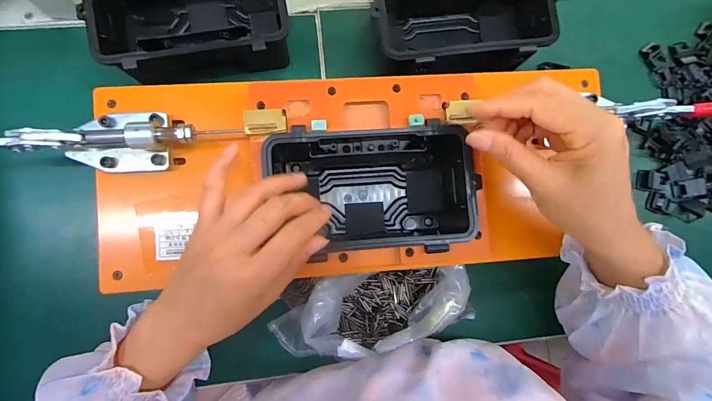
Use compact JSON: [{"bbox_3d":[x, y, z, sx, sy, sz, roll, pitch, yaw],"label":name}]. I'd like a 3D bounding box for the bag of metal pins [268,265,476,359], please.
[{"bbox_3d":[0.017,0.116,0.375,0.207,0.051,0.085,-5,86,-5],"label":"bag of metal pins"}]

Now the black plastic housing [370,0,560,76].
[{"bbox_3d":[0.105,-0.194,0.393,0.177,0.091,0.115,-6,86,-5],"label":"black plastic housing"}]

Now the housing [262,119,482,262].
[{"bbox_3d":[0.012,-0.007,0.344,0.173,0.087,0.106,-4,88,-4],"label":"housing"}]

